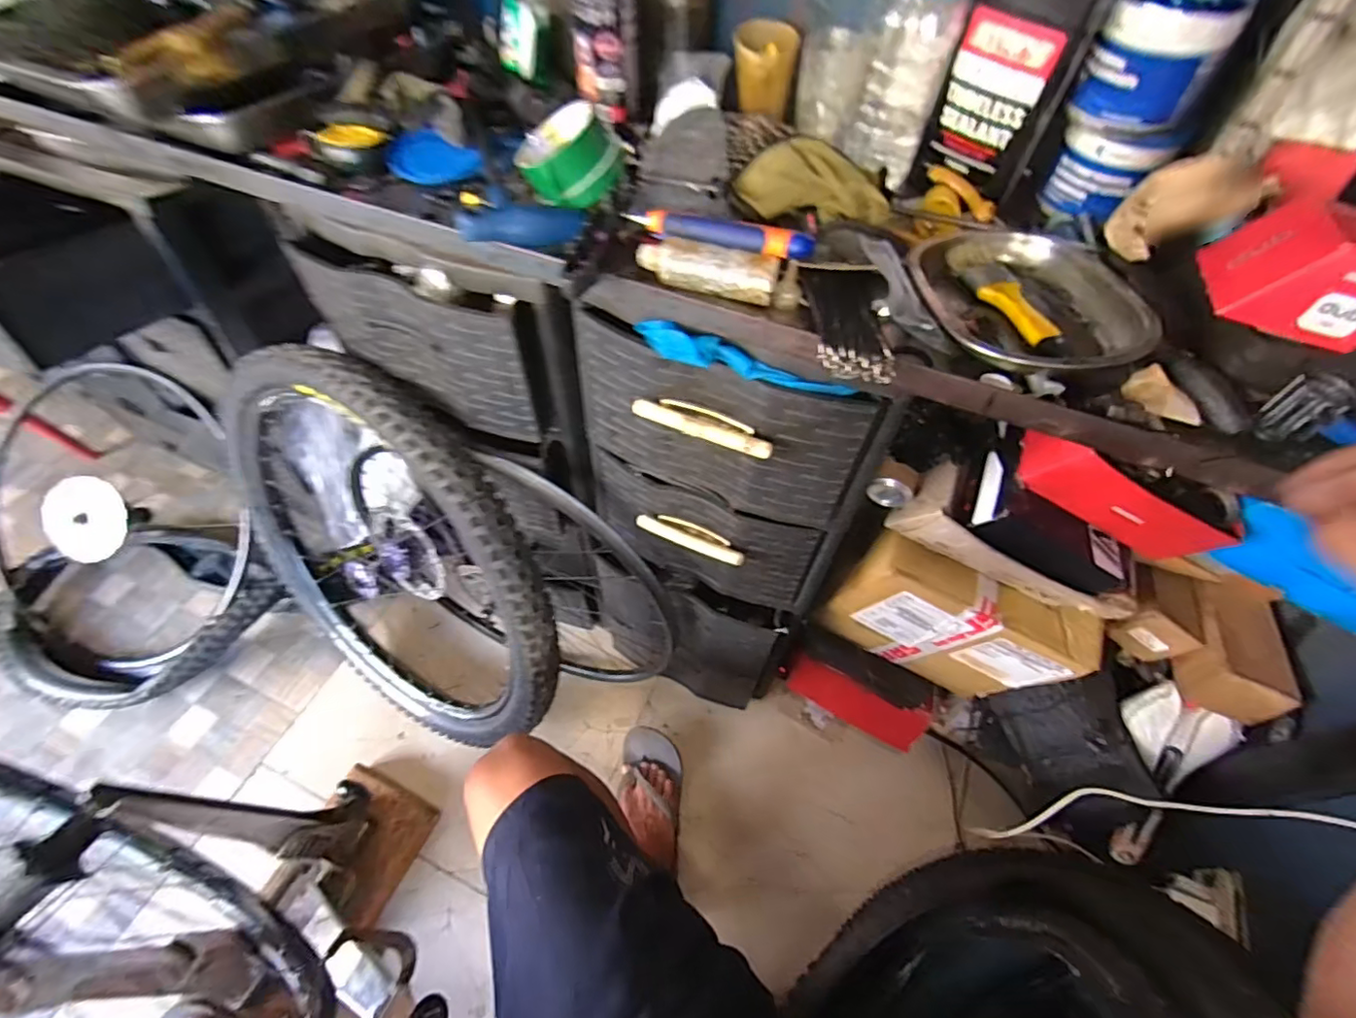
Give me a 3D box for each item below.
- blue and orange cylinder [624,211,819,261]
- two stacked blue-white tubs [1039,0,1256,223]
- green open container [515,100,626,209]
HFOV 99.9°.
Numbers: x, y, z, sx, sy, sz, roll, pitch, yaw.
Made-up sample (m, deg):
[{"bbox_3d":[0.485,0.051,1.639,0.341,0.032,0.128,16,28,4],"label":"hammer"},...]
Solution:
[{"bbox_3d":[0.035,-0.231,0.478,0.158,0.022,0.022,14,55,7],"label":"blue and orange cylinder"},{"bbox_3d":[0.420,-0.371,0.528,0.105,0.162,0.095,34,60,20],"label":"two stacked blue-white tubs"},{"bbox_3d":[-0.103,-0.321,0.528,0.093,0.051,0.095,-43,48,2],"label":"green open container"}]

